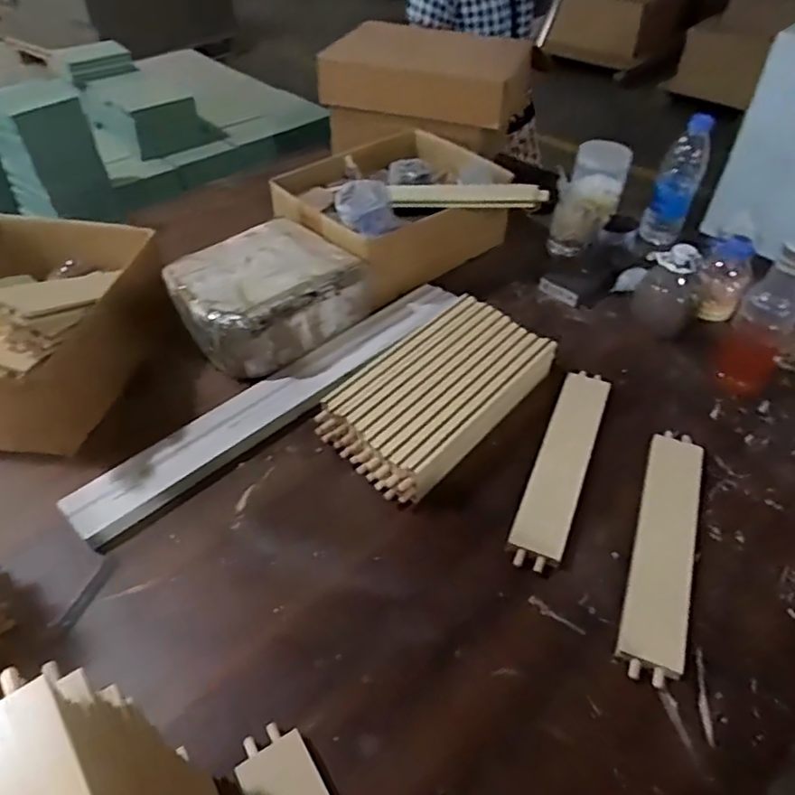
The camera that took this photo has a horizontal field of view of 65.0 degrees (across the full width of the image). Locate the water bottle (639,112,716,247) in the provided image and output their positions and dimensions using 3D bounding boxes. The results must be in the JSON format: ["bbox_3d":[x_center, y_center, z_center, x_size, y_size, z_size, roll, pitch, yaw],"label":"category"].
[{"bbox_3d":[0.464,-0.351,1.041,0.070,0.223,0.082,18,46,18],"label":"water bottle"}]

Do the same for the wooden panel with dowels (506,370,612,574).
[{"bbox_3d":[0.197,0.069,0.732,0.055,0.015,0.298,18,50,15],"label":"wooden panel with dowels"}]

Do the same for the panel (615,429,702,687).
[{"bbox_3d":[0.285,0.150,0.659,0.059,0.016,0.304,17,50,14],"label":"panel"}]

